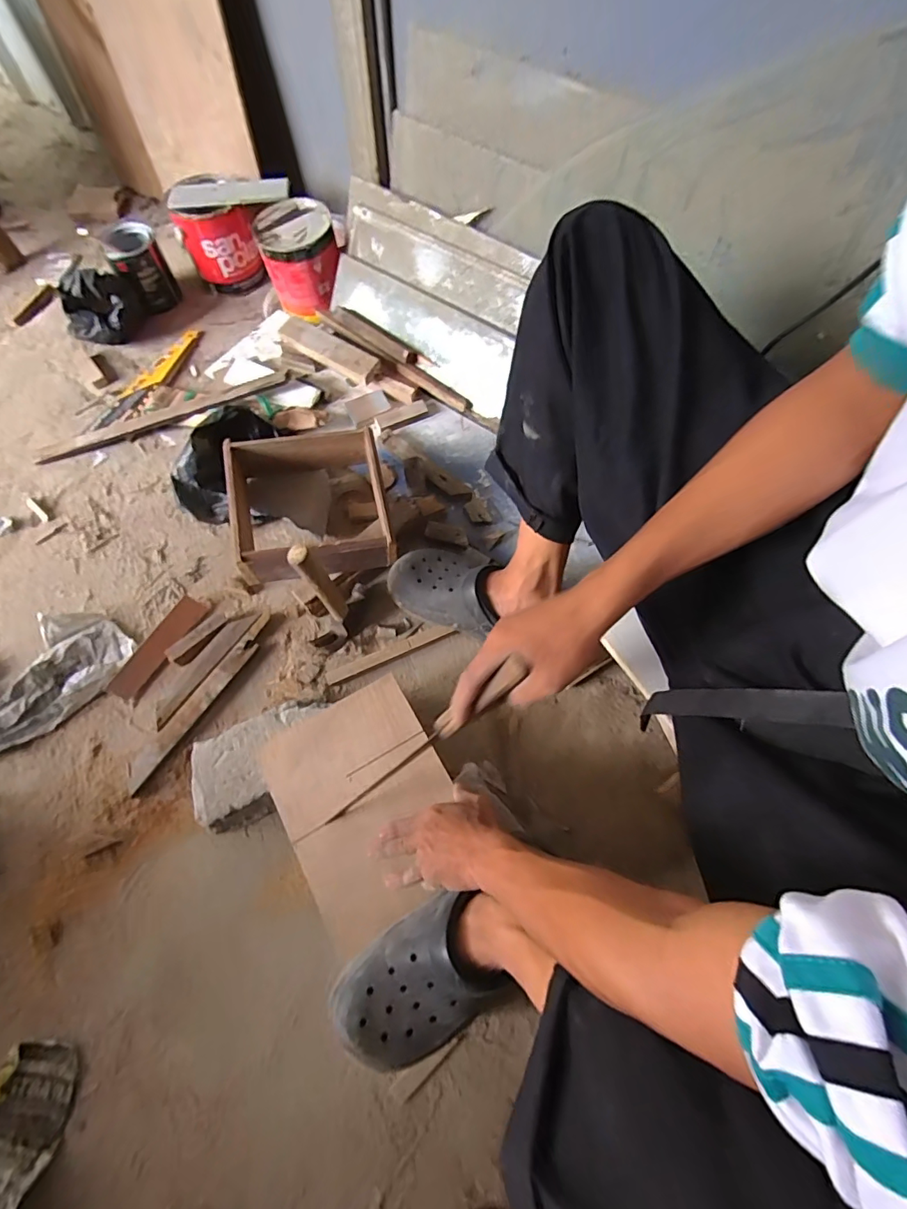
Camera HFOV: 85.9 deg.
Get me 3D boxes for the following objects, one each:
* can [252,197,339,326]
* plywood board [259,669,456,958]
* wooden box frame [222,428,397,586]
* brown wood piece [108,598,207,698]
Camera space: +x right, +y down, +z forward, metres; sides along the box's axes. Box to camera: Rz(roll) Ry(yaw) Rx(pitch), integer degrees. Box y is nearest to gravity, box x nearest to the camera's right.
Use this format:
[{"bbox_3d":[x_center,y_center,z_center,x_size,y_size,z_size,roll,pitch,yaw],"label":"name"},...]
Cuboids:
[{"bbox_3d":[-0.310,-0.705,0.998,0.146,0.136,0.169,-15,67,-7],"label":"can"},{"bbox_3d":[-0.106,0.240,0.602,0.196,0.011,0.255,-29,69,-12],"label":"plywood board"},{"bbox_3d":[-0.219,-0.150,0.755,0.226,0.109,0.202,-12,67,-5],"label":"wooden box frame"},{"bbox_3d":[-0.458,0.064,0.757,0.041,0.008,0.174,43,63,-24],"label":"brown wood piece"}]

